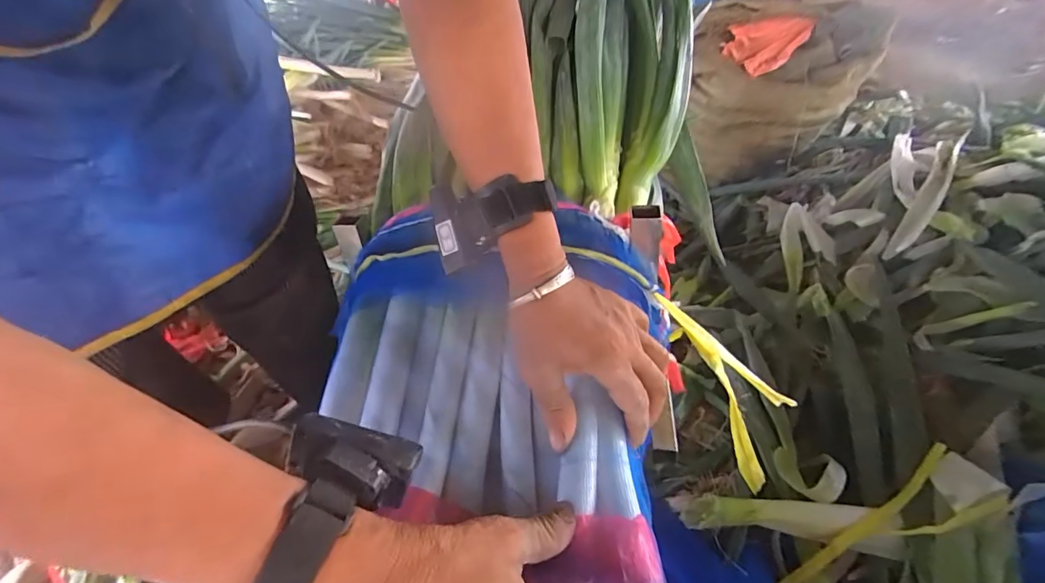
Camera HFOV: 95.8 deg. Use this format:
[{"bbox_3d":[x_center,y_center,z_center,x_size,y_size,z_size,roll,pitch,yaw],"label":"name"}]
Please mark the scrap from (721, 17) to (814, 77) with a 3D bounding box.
[{"bbox_3d":[0.553,-0.563,1.080,0.168,0.035,0.160,14,79,23],"label":"scrap"}]

